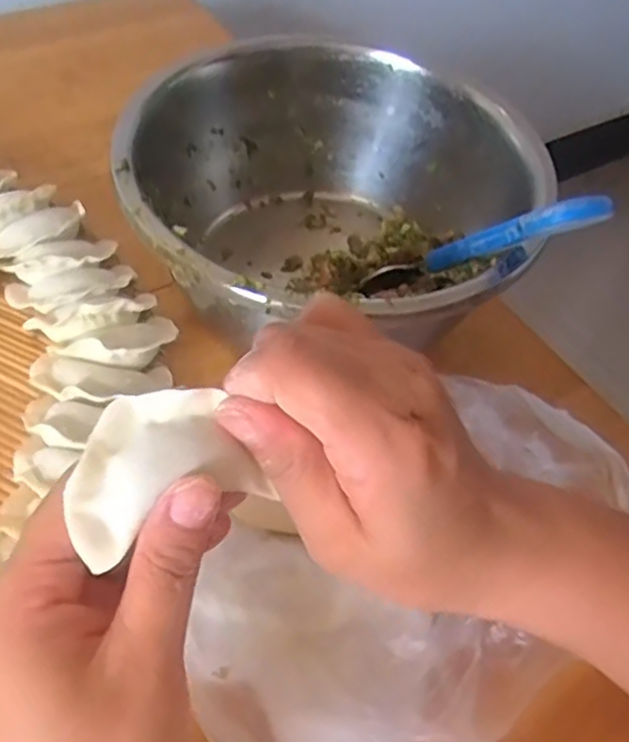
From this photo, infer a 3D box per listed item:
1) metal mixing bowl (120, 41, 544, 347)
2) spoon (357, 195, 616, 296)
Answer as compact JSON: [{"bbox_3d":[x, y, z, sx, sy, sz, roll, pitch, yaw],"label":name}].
[{"bbox_3d":[0.008,-0.081,0.390,0.199,0.093,0.213,3,52,-4],"label":"metal mixing bowl"},{"bbox_3d":[0.070,-0.054,0.334,0.025,0.142,0.015,-38,103,-29],"label":"spoon"}]

